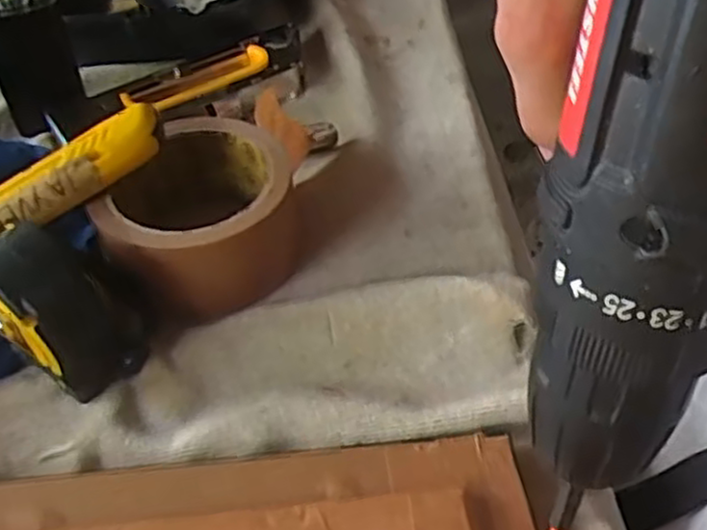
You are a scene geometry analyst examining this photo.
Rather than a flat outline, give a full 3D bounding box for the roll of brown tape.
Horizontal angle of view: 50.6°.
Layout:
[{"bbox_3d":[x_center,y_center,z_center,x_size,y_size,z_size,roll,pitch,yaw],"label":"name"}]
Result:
[{"bbox_3d":[-0.077,-0.026,0.372,0.094,0.045,0.105,-13,47,-12],"label":"roll of brown tape"}]

